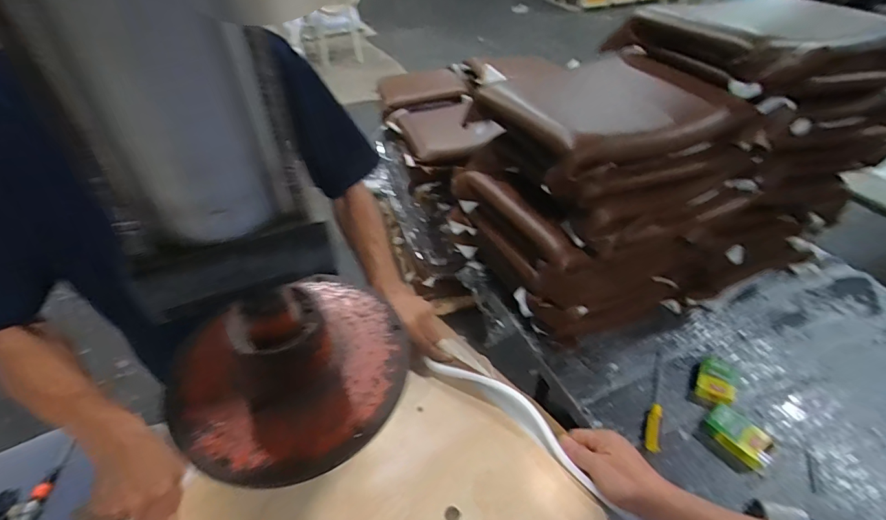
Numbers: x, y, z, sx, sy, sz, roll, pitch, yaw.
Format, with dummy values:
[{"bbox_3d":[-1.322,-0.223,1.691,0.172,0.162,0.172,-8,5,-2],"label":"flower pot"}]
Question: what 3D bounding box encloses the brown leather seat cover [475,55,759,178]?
[{"bbox_3d":[0.346,-0.342,0.952,0.423,0.080,0.420,-15,46,-14],"label":"brown leather seat cover"}]

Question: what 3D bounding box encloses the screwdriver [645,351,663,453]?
[{"bbox_3d":[0.519,0.336,1.052,0.029,0.020,0.266,16,46,16],"label":"screwdriver"}]

